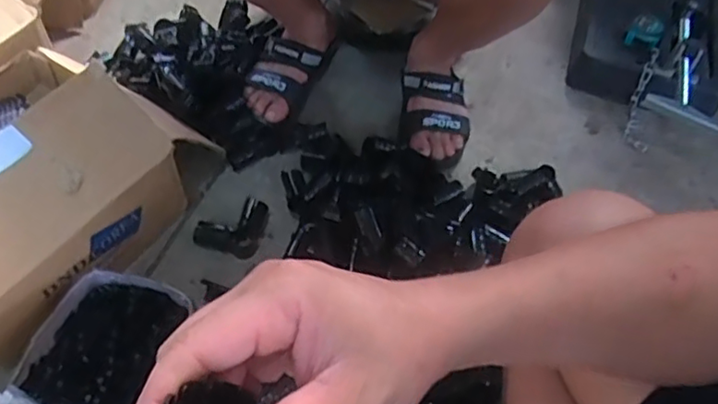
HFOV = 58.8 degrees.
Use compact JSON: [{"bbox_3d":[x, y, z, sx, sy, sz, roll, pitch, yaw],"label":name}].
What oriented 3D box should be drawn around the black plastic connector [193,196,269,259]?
[{"bbox_3d":[-0.178,0.029,0.887,0.090,0.029,0.090,11,54,3],"label":"black plastic connector"}]

